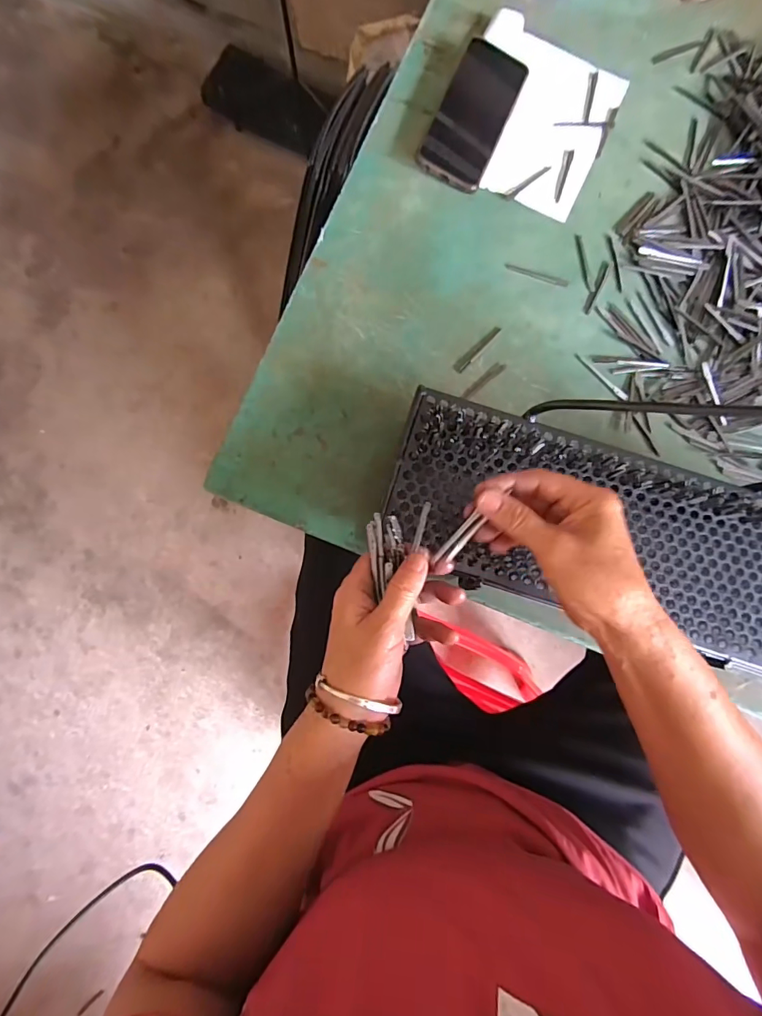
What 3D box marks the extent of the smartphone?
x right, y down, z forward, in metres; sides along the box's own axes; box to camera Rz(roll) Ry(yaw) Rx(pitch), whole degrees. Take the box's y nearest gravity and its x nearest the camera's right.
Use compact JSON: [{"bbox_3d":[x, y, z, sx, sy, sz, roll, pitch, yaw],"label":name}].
[{"bbox_3d":[0.102,-0.432,0.486,0.073,0.011,0.169,23,83,2],"label":"smartphone"}]

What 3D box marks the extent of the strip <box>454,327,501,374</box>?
[{"bbox_3d":[0.099,-0.164,0.450,0.011,0.004,0.065,44,84,4],"label":"strip"}]

